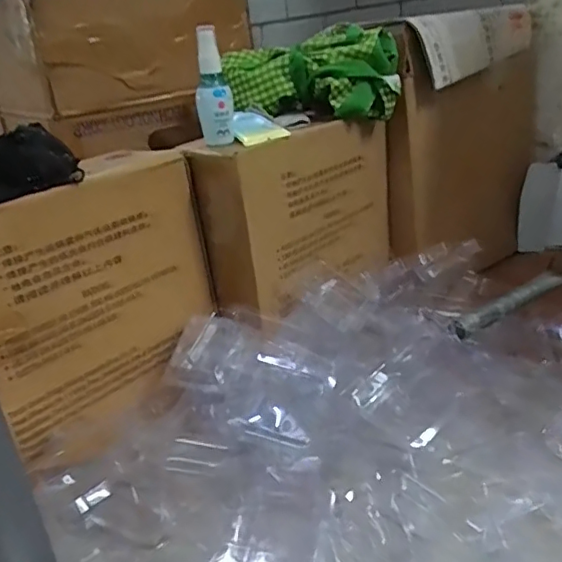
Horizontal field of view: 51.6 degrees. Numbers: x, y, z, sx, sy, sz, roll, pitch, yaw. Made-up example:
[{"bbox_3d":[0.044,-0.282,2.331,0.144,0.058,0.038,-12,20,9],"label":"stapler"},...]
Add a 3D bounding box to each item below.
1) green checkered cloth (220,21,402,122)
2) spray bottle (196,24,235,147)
[{"bbox_3d":[0.039,-0.251,0.720,0.204,0.094,0.090,3,24,23],"label":"green checkered cloth"},{"bbox_3d":[-0.072,-0.204,0.616,0.036,0.118,0.032,-7,22,0],"label":"spray bottle"}]

